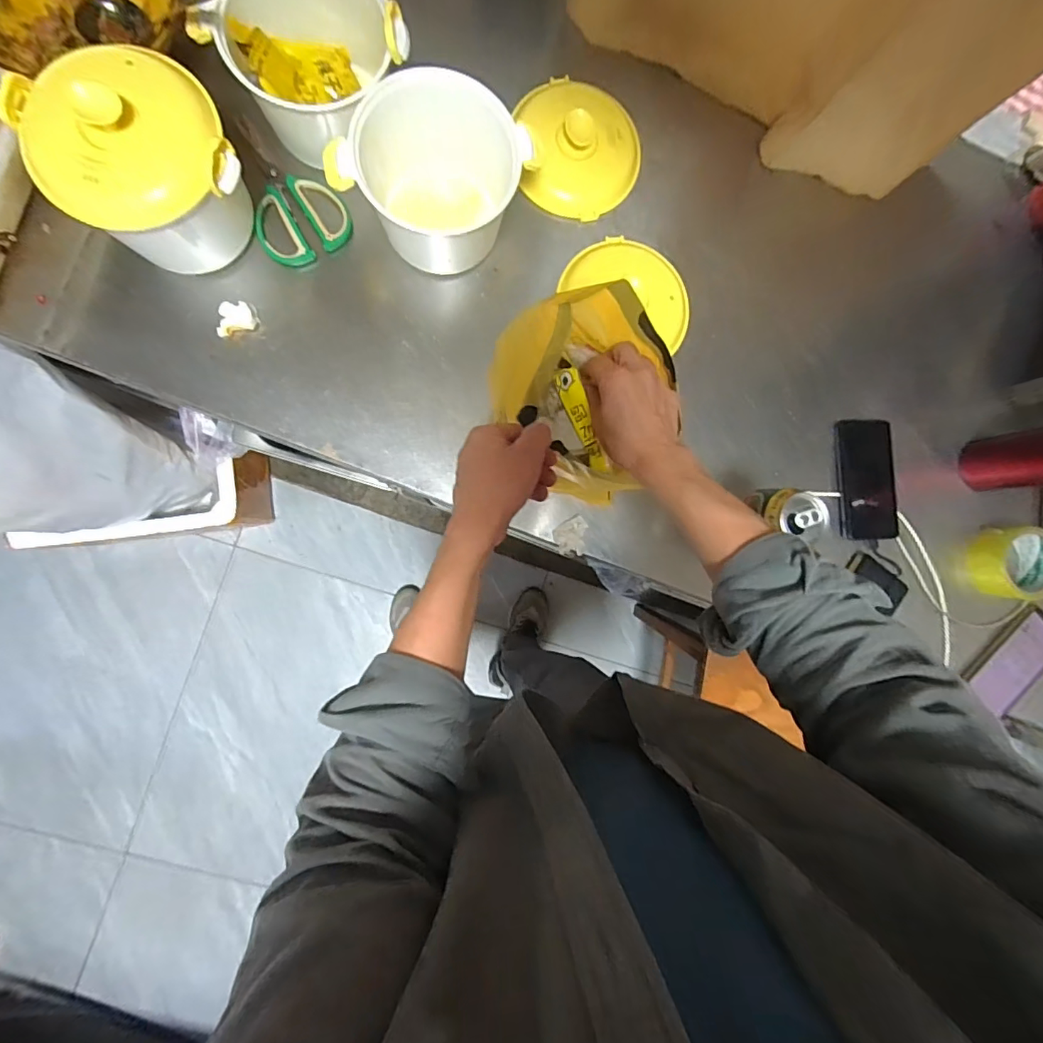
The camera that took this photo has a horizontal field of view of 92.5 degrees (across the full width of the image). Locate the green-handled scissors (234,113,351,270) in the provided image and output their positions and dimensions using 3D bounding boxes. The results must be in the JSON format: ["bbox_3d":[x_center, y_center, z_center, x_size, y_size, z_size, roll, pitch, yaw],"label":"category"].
[{"bbox_3d":[-0.282,-0.399,0.597,0.105,0.016,0.177,-26,91,-7],"label":"green-handled scissors"}]

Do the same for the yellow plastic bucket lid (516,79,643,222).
[{"bbox_3d":[0.067,-0.474,0.626,0.174,0.044,0.155,23,86,-5],"label":"yellow plastic bucket lid"}]

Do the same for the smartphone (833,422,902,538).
[{"bbox_3d":[0.466,-0.057,0.677,0.079,0.017,0.160,-2,89,-7],"label":"smartphone"}]

